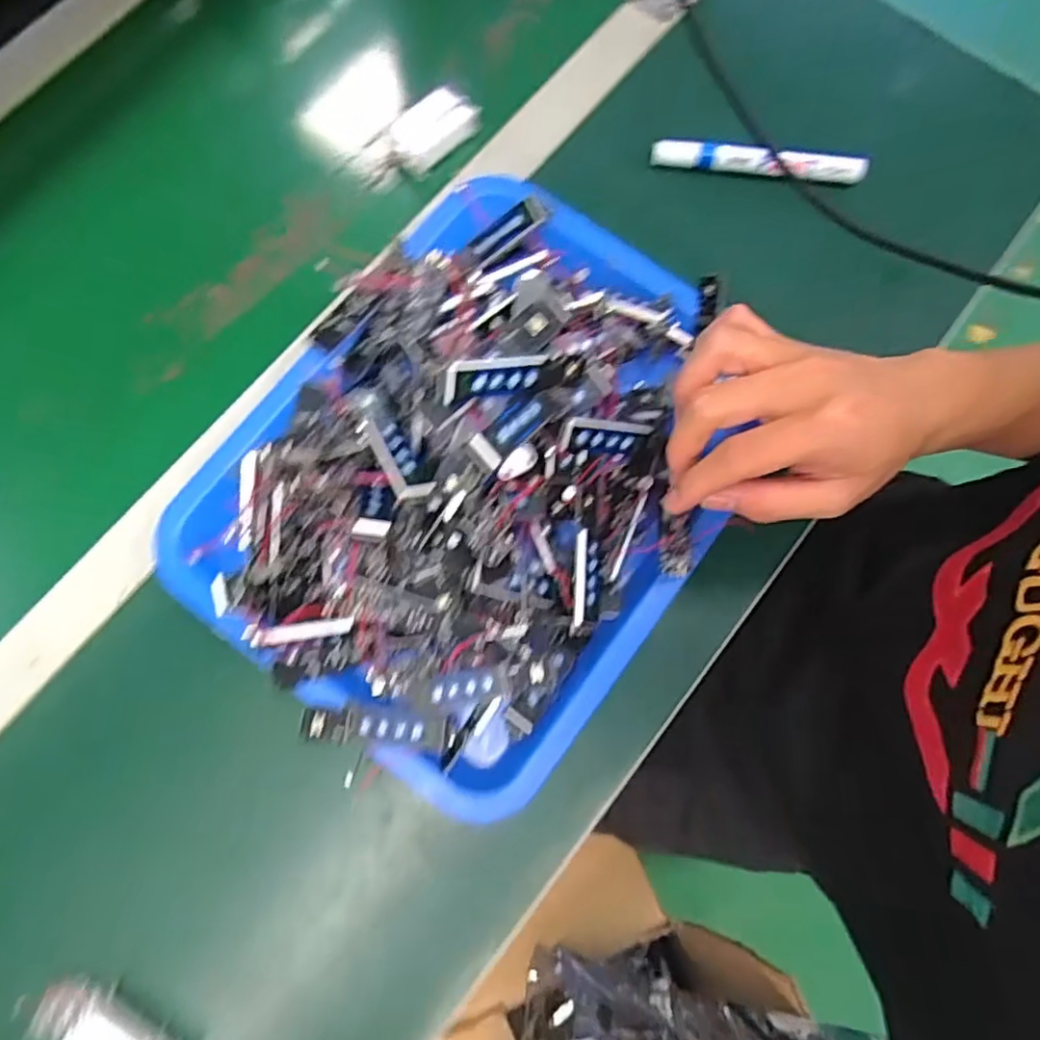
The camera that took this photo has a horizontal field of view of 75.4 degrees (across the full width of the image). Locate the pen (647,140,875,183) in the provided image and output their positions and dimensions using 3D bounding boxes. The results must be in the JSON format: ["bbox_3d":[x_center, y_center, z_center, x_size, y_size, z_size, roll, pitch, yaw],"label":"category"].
[{"bbox_3d":[0.167,-0.250,0.467,0.146,0.015,0.011,6,76,2],"label":"pen"}]

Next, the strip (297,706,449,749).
[{"bbox_3d":[-0.078,0.109,0.357,0.076,0.009,0.019,3,76,1],"label":"strip"}]

